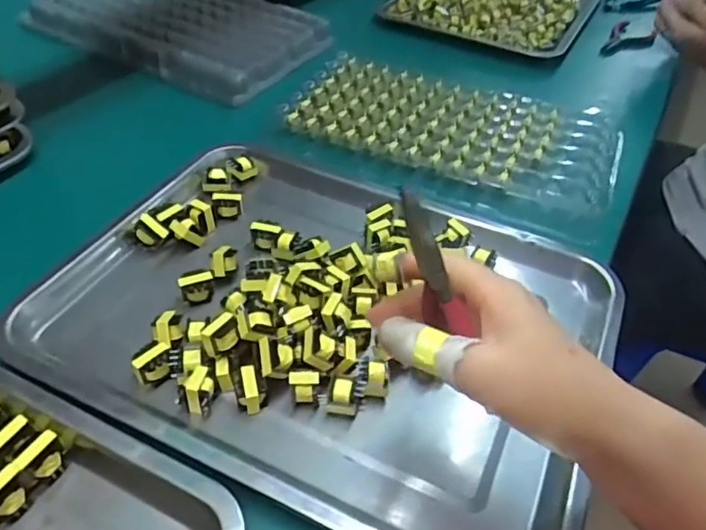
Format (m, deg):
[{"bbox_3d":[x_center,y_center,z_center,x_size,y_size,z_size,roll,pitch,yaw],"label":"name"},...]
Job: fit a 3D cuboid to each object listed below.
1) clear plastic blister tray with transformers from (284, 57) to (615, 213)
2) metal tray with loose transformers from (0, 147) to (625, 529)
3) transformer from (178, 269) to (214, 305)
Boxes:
[{"bbox_3d":[0.110,-0.160,0.626,0.337,0.023,0.199,20,46,13],"label":"clear plastic blister tray with transformers"},{"bbox_3d":[-0.019,0.031,0.426,0.393,0.052,0.297,24,47,16],"label":"metal tray with loose transformers"},{"bbox_3d":[-0.119,0.017,0.436,0.024,0.018,0.021,-9,47,-16],"label":"transformer"}]

